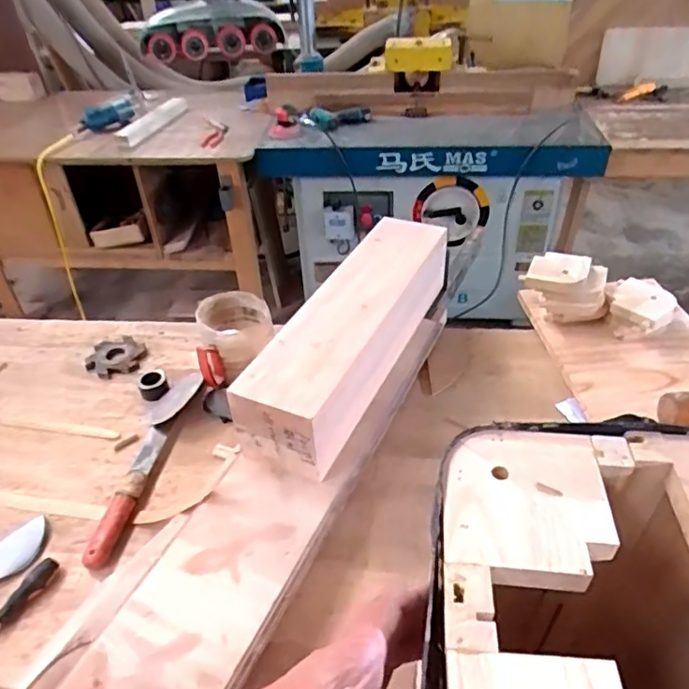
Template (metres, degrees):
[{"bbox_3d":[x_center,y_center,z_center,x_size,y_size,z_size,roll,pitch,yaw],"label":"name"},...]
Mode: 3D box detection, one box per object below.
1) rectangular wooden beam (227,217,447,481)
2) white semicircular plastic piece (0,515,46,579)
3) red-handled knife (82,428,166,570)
[{"bbox_3d":[0.023,-0.027,0.853,0.139,0.107,0.484,15,43,20],"label":"rectangular wooden beam"},{"bbox_3d":[-0.432,0.270,0.717,0.108,0.011,0.050,-31,48,-30],"label":"white semicircular plastic piece"},{"bbox_3d":[-0.301,0.204,0.786,0.037,0.027,0.226,2,40,5],"label":"red-handled knife"}]

